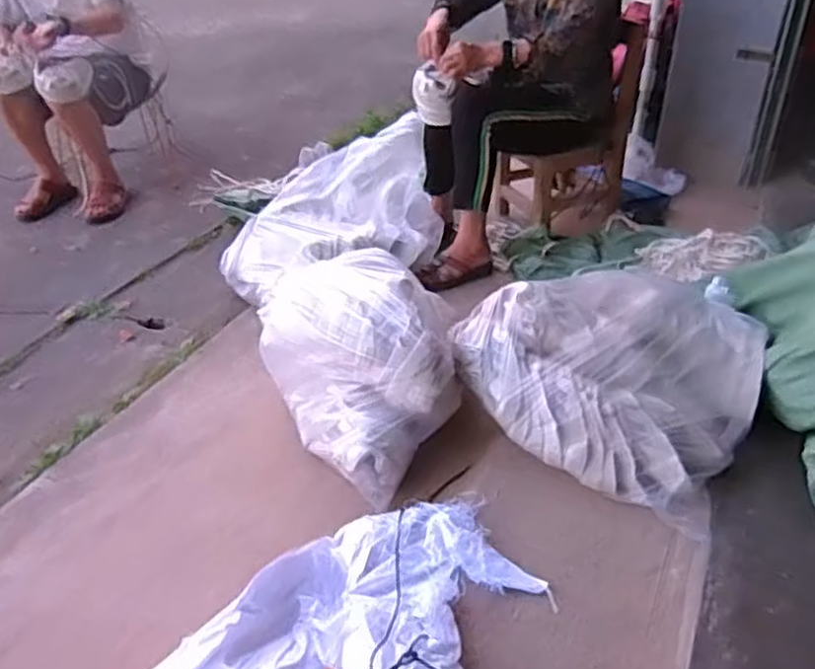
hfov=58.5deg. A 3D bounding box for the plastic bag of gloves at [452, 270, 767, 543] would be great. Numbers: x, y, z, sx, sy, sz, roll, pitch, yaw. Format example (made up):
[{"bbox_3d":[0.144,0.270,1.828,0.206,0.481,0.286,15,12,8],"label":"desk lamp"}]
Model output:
[{"bbox_3d":[0.381,0.066,1.385,0.504,0.229,0.442,21,40,29],"label":"plastic bag of gloves"}]

